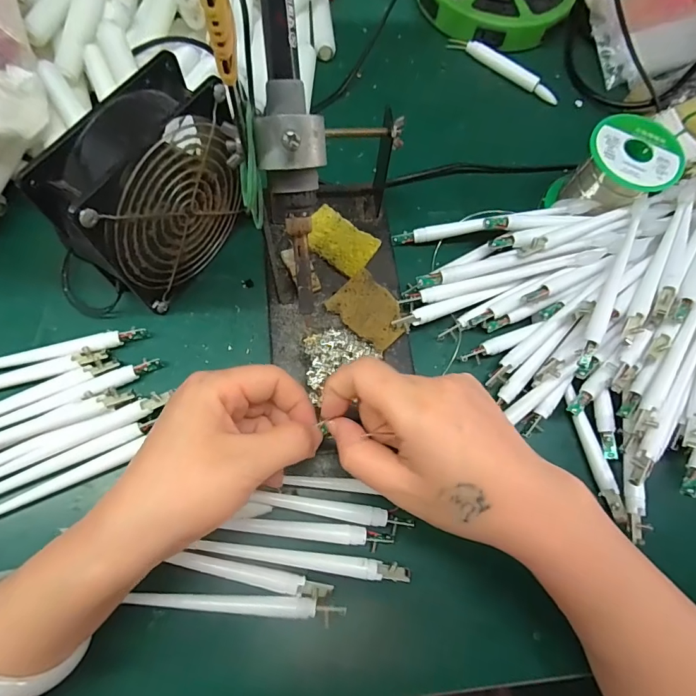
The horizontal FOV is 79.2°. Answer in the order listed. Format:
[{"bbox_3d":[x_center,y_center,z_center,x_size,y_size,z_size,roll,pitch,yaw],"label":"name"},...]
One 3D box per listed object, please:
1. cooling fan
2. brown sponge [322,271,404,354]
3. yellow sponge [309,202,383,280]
[{"bbox_3d":[-0.120,-0.095,0.272,0.045,0.118,0.127,35,73,8],"label":"cooling fan"},{"bbox_3d":[0.016,-0.027,0.304,0.054,0.012,0.038,43,74,9],"label":"brown sponge"},{"bbox_3d":[-0.007,-0.082,0.327,0.055,0.013,0.039,36,73,7],"label":"yellow sponge"}]

